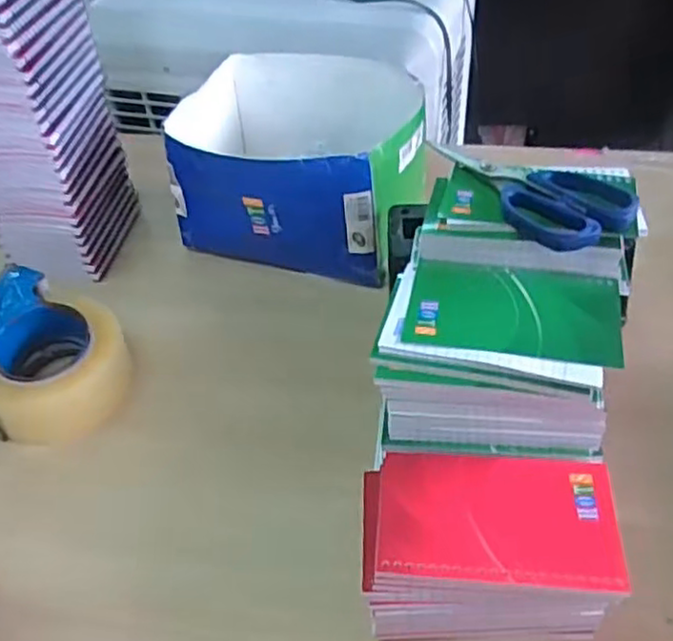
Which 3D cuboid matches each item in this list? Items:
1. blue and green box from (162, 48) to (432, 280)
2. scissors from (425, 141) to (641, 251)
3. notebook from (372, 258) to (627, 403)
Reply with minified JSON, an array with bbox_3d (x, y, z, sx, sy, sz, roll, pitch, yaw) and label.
[{"bbox_3d":[-0.033,-0.160,0.688,0.224,0.121,0.204,5,44,11],"label":"blue and green box"},{"bbox_3d":[0.121,-0.089,0.471,0.156,0.014,0.071,26,52,30],"label":"scissors"},{"bbox_3d":[0.104,-0.001,0.436,0.140,0.011,0.093,9,46,13],"label":"notebook"}]

